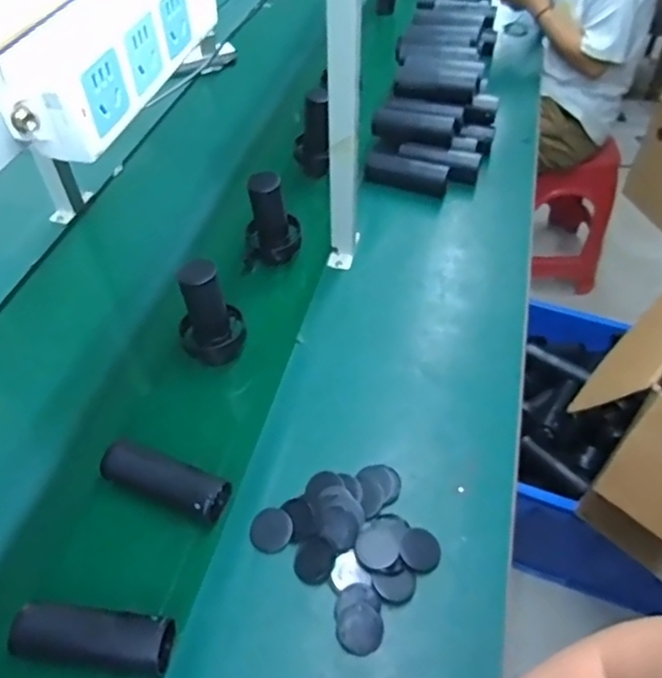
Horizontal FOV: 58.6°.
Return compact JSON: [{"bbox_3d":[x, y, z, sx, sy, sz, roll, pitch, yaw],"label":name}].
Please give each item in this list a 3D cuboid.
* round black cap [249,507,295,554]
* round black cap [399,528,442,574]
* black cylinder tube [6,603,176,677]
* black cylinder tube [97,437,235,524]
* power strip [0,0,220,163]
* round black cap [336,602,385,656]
[{"bbox_3d":[-0.072,0.231,0.713,0.052,0.004,0.050,-4,62,8],"label":"round black cap"},{"bbox_3d":[0.106,0.250,0.700,0.049,0.007,0.049,0,50,0],"label":"round black cap"},{"bbox_3d":[-0.255,0.310,0.619,0.166,0.057,0.051,7,50,5],"label":"black cylinder tube"},{"bbox_3d":[-0.209,0.169,0.733,0.163,0.042,0.048,18,52,14],"label":"black cylinder tube"},{"bbox_3d":[-0.108,-0.167,0.320,0.030,0.055,0.176,14,51,11],"label":"power strip"},{"bbox_3d":[0.032,0.317,0.646,0.050,0.009,0.049,0,50,0],"label":"round black cap"}]

